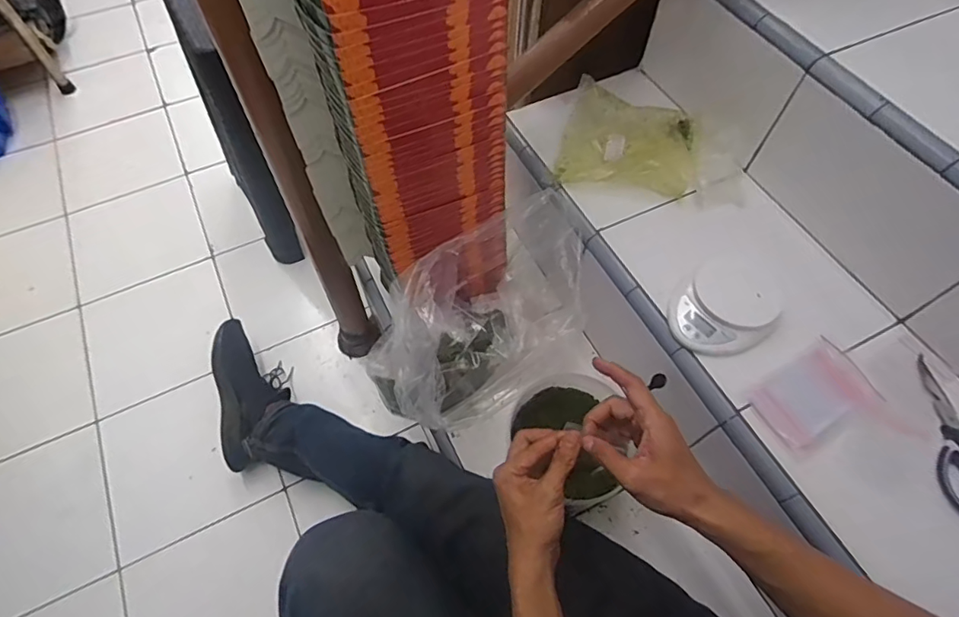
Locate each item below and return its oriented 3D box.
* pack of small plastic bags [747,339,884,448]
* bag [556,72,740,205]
[{"bbox_3d":[0.385,0.098,0.598,0.136,0.014,0.080,-23,63,-14],"label":"pack of small plastic bags"},{"bbox_3d":[0.261,-0.249,0.781,0.266,0.059,0.167,8,60,4],"label":"bag"}]

